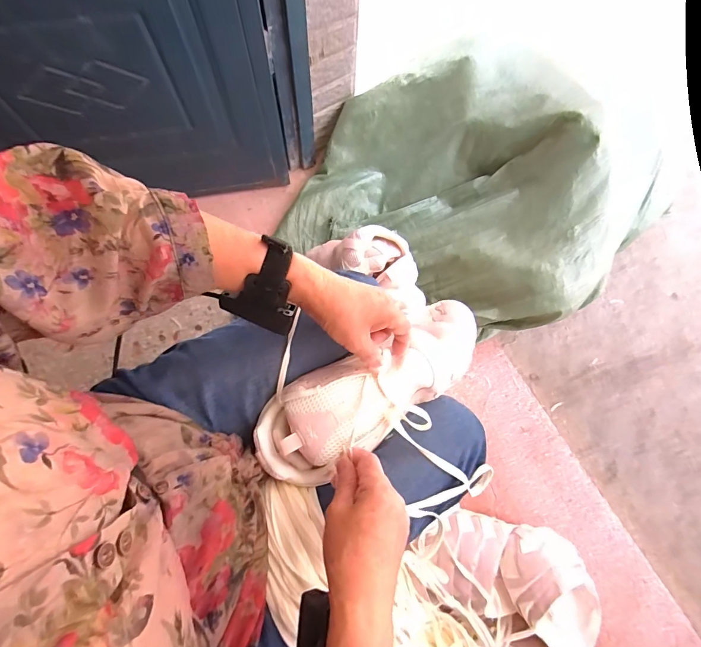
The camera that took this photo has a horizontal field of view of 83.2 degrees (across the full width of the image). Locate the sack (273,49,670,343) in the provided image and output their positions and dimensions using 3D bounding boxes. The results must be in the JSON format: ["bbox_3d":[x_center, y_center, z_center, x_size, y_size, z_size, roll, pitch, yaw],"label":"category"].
[{"bbox_3d":[0.244,-0.314,0.879,0.665,0.284,0.480,29,76,5],"label":"sack"}]

